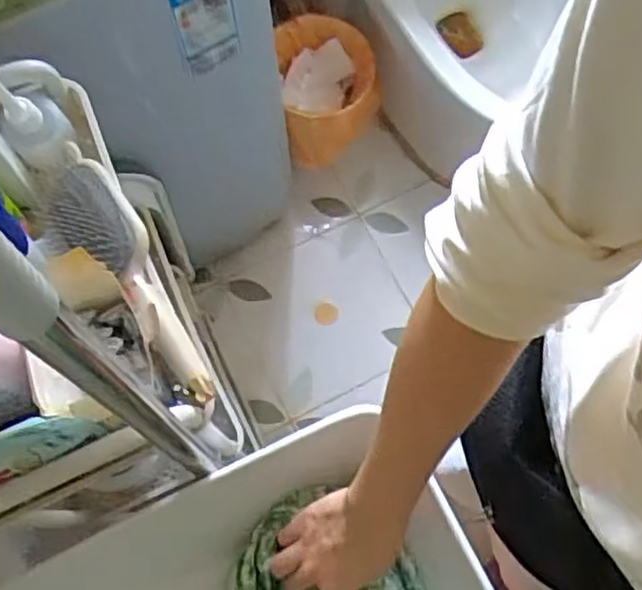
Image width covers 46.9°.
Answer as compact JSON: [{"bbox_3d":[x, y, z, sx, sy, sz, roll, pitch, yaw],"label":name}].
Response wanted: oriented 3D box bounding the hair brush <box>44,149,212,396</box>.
[{"bbox_3d":[-0.147,-0.016,0.561,0.063,0.051,0.229,-33,74,-8],"label":"hair brush"}]

